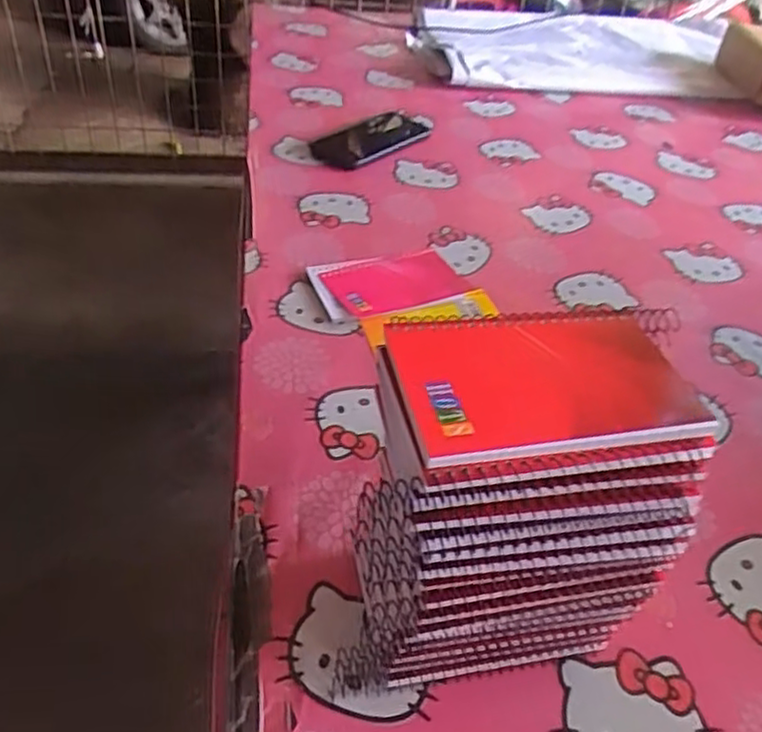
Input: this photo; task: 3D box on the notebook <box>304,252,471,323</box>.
[{"bbox_3d":[0.010,-0.079,0.653,0.143,0.011,0.078,-13,46,-22],"label":"notebook"}]

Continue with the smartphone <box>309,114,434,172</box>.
[{"bbox_3d":[-0.008,-0.287,0.878,0.074,0.016,0.166,33,48,26],"label":"smartphone"}]

